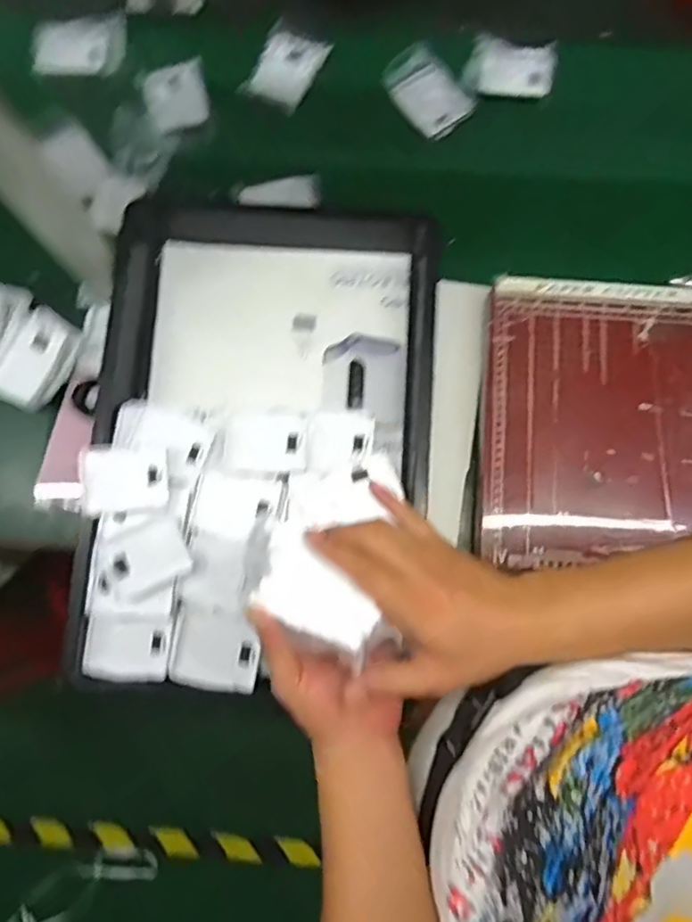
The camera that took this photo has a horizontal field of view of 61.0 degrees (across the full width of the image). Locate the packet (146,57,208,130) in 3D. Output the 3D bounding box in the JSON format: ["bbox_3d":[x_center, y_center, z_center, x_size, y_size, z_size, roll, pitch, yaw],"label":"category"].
[{"bbox_3d":[-0.223,-0.488,0.783,0.080,0.006,0.105,-17,80,-2],"label":"packet"}]

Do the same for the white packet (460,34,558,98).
[{"bbox_3d":[0.221,-0.530,0.791,0.120,0.011,0.065,4,107,-4],"label":"white packet"}]

